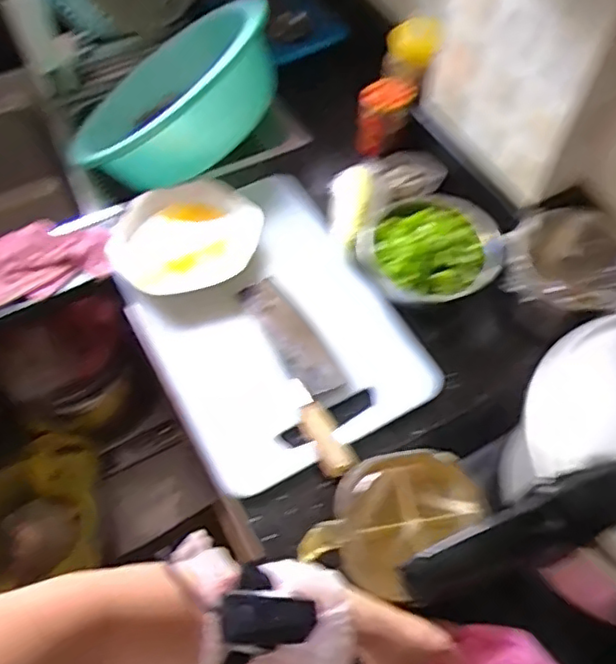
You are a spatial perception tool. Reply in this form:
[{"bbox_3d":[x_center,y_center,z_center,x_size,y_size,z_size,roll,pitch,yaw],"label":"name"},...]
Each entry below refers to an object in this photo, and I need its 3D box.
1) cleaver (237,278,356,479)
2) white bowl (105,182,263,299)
[{"bbox_3d":[-0.003,0.045,0.784,0.074,0.023,0.274,-22,62,-12],"label":"cleaver"},{"bbox_3d":[-0.173,-0.132,0.870,0.206,0.052,0.176,-21,61,-11],"label":"white bowl"}]

